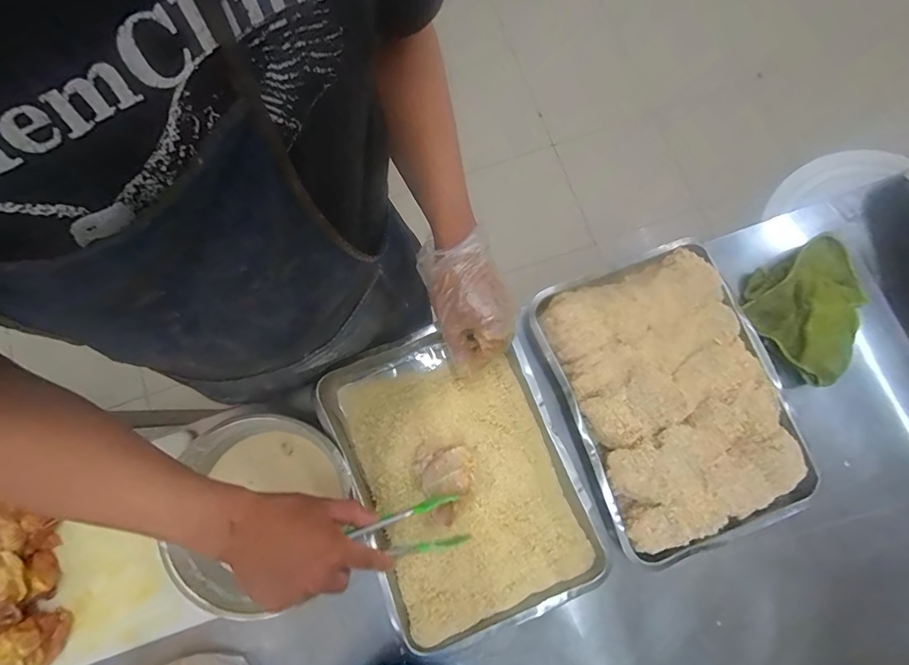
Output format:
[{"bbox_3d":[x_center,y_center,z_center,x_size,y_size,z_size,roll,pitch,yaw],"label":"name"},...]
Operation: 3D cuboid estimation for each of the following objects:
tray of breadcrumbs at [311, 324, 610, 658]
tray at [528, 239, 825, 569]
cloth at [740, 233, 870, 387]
[{"bbox_3d":[0.004,0.184,0.594,0.269,0.045,0.371,-22,80,-4],"label":"tray of breadcrumbs"},{"bbox_3d":[0.288,0.081,0.597,0.268,0.056,0.381,-20,80,-3],"label":"tray"},{"bbox_3d":[0.527,-0.045,0.647,0.188,0.040,0.163,-39,82,-7],"label":"cloth"}]

